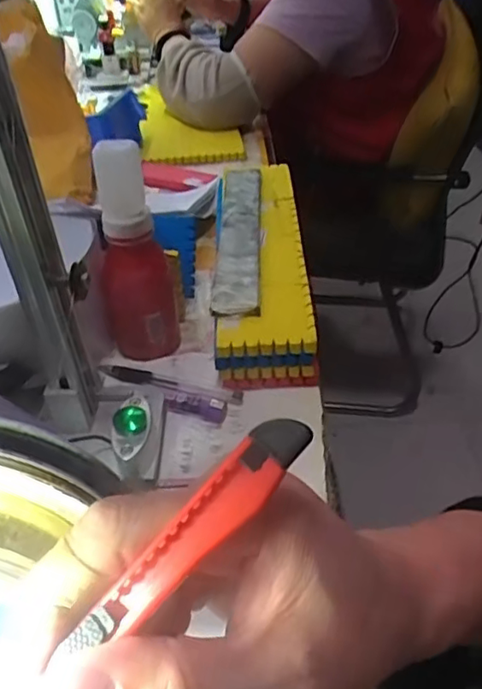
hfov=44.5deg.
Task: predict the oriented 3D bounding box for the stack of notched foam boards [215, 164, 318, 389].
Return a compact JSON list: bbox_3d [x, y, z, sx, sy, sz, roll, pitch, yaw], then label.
[{"bbox_3d":[0.019,-0.093,0.589,0.083,0.052,0.329,0,42,-1],"label":"stack of notched foam boards"}]

